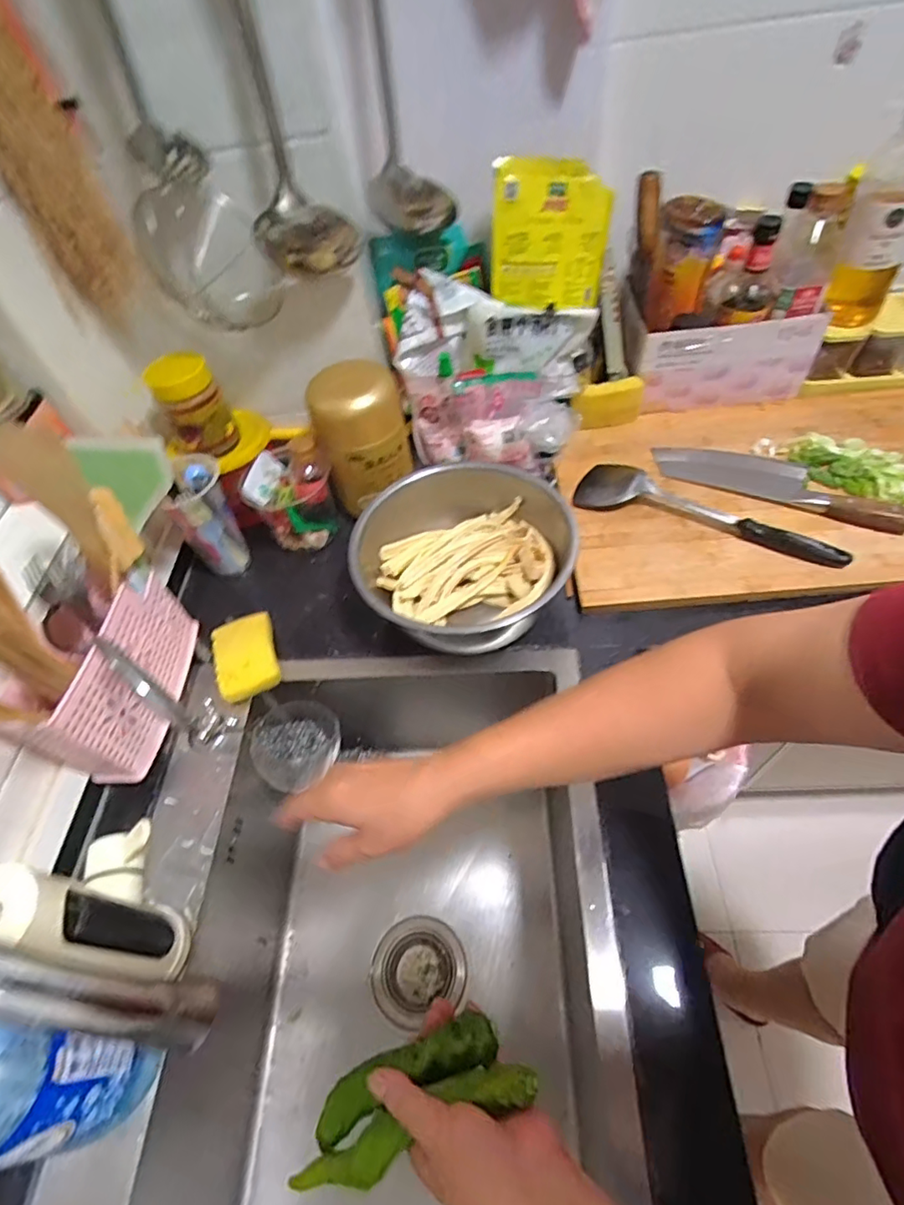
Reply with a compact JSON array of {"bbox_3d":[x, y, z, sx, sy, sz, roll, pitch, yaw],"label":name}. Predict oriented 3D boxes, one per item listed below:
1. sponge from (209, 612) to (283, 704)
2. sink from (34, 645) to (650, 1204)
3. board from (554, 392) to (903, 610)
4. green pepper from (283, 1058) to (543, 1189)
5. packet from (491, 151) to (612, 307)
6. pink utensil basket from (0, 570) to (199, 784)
[{"bbox_3d":[-0.244,0.065,0.663,0.068,0.025,0.105,-20,53,-10],"label":"sponge"},{"bbox_3d":[-0.080,0.380,0.576,0.448,0.266,0.609,0,53,6],"label":"sink"},{"bbox_3d":[0.426,-0.155,0.721,0.554,0.030,0.333,-3,52,3],"label":"board"},{"bbox_3d":[-0.027,0.338,0.360,0.181,0.024,0.030,-34,53,9],"label":"green pepper"},{"bbox_3d":[0.120,-0.437,0.668,0.137,0.143,0.033,-10,30,-18],"label":"packet"},{"bbox_3d":[-0.333,0.068,0.563,0.065,0.135,0.192,2,53,7],"label":"pink utensil basket"}]

